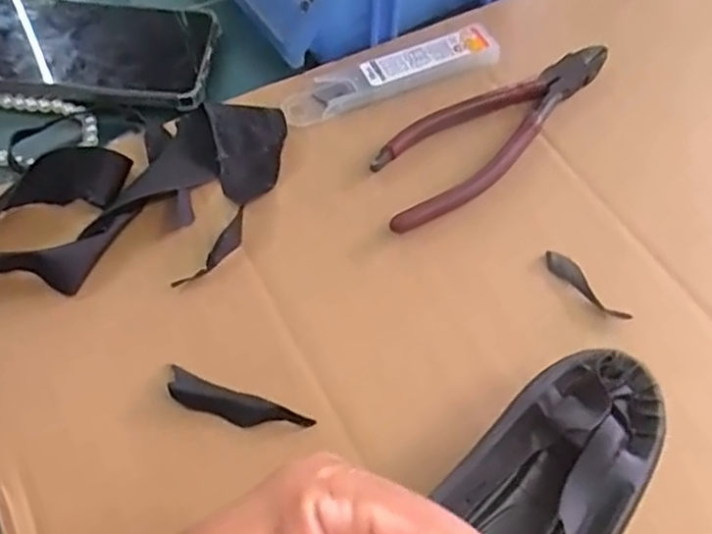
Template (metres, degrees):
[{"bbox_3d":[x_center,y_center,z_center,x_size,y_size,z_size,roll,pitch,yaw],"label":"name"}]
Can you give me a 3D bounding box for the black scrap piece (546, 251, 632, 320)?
[{"bbox_3d":[0.105,0.008,0.312,0.009,0.004,0.045,-38,66,-21],"label":"black scrap piece"}]

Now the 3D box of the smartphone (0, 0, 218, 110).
[{"bbox_3d":[-0.165,-0.127,0.391,0.161,0.014,0.082,3,58,1],"label":"smartphone"}]

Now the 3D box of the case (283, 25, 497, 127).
[{"bbox_3d":[0.020,-0.106,0.377,0.128,0.009,0.028,-23,61,-14],"label":"case"}]

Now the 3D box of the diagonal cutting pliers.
[{"bbox_3d":[0.074,-0.075,0.361,0.168,0.007,0.051,-35,65,-20],"label":"diagonal cutting pliers"}]

